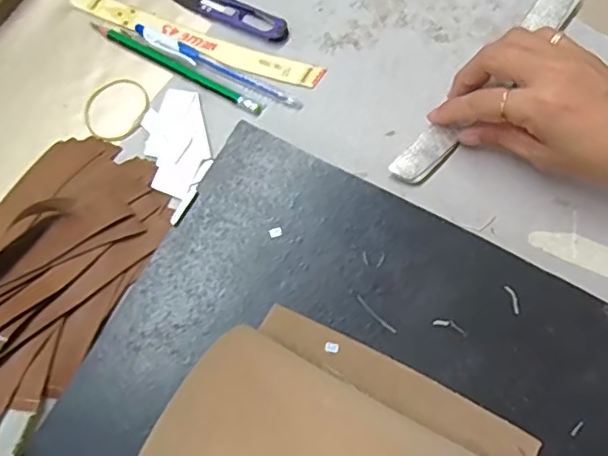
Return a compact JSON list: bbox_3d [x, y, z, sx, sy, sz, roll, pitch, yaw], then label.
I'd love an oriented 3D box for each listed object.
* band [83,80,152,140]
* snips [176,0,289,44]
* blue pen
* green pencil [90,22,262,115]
[{"bbox_3d":[-0.136,-0.087,0.422,0.050,0.004,0.046,0,76,2],"label":"band"},{"bbox_3d":[-0.057,-0.166,0.438,0.099,0.008,0.021,26,79,8],"label":"snips"},{"bbox_3d":[-0.065,-0.118,0.424,0.136,0.007,0.013,28,79,8],"label":"blue pen"},{"bbox_3d":[-0.096,-0.120,0.427,0.147,0.004,0.009,29,79,8],"label":"green pencil"}]

